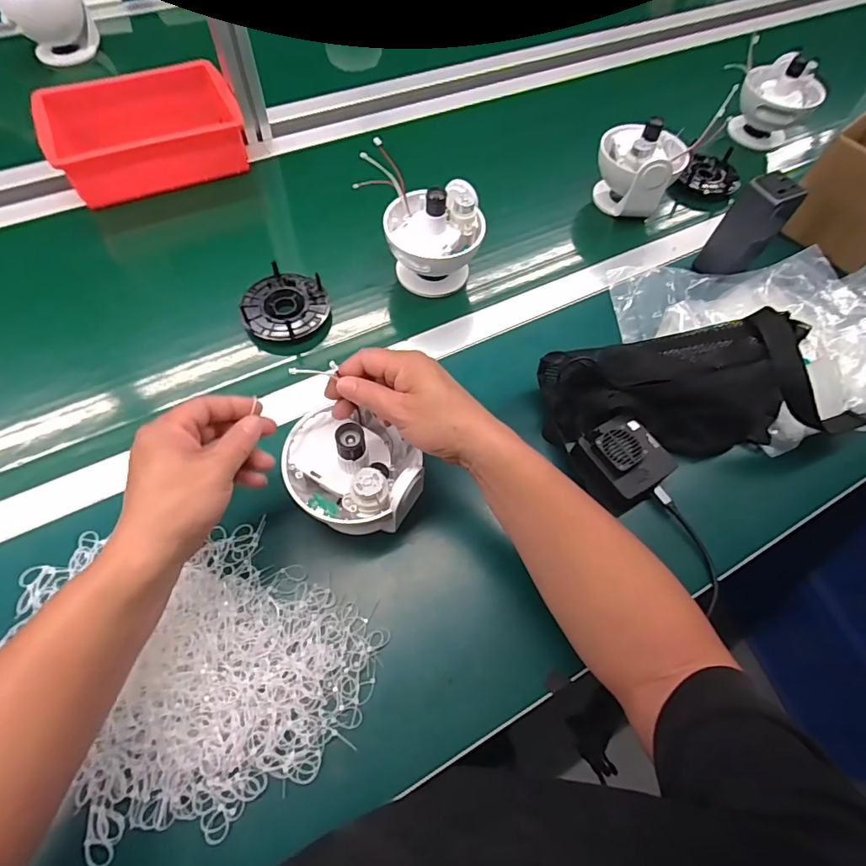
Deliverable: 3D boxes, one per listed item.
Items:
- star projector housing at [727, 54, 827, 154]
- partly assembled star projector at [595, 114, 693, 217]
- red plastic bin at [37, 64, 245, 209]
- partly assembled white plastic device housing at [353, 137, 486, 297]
[{"bbox_3d":[0.527,-0.510,0.747,0.106,0.113,0.096,31,63,14],"label":"star projector housing"},{"bbox_3d":[0.280,-0.364,0.659,0.115,0.107,0.088,22,63,8],"label":"partly assembled star projector"},{"bbox_3d":[-0.400,-0.423,0.679,0.244,0.078,0.161,-21,64,-15],"label":"red plastic bin"},{"bbox_3d":[-0.020,-0.249,0.589,0.155,0.117,0.101,27,62,11],"label":"partly assembled white plastic device housing"}]

